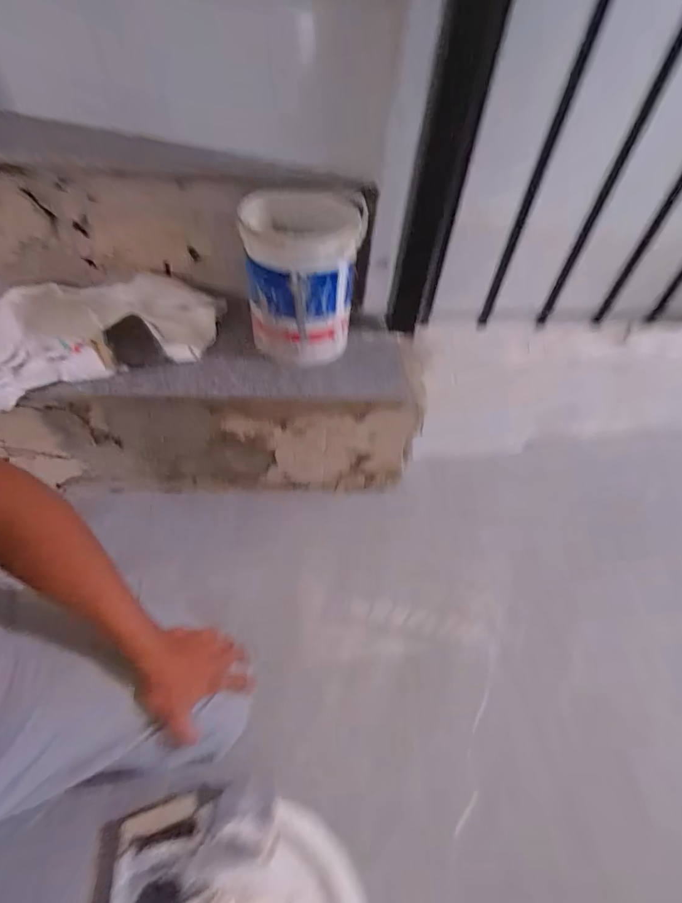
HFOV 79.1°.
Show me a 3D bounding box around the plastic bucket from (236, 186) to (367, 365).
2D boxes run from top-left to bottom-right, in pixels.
[{"bbox_3d":[-0.060,-0.269,0.667,0.181,0.216,0.159,-2,47,-7],"label":"plastic bucket"}]

